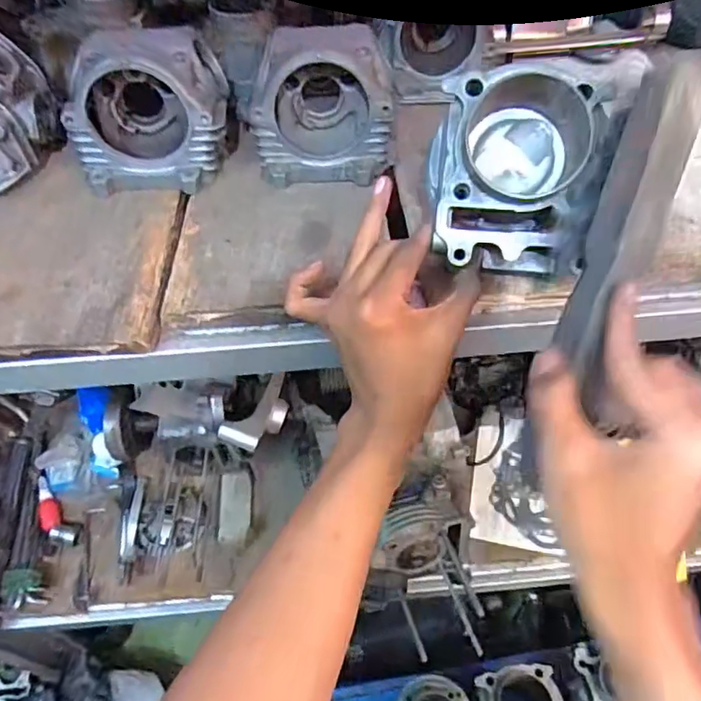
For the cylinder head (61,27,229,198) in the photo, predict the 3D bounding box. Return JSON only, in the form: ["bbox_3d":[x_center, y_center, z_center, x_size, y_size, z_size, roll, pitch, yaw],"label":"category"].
[{"bbox_3d":[-0.171,-0.207,0.487,0.127,0.097,0.105,-10,51,-6],"label":"cylinder head"}]

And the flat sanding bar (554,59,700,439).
[{"bbox_3d":[0.144,-0.061,0.298,0.036,0.018,0.194,19,81,16],"label":"flat sanding bar"}]

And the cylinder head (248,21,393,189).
[{"bbox_3d":[-0.028,-0.212,0.494,0.121,0.096,0.095,-5,51,-2],"label":"cylinder head"}]

